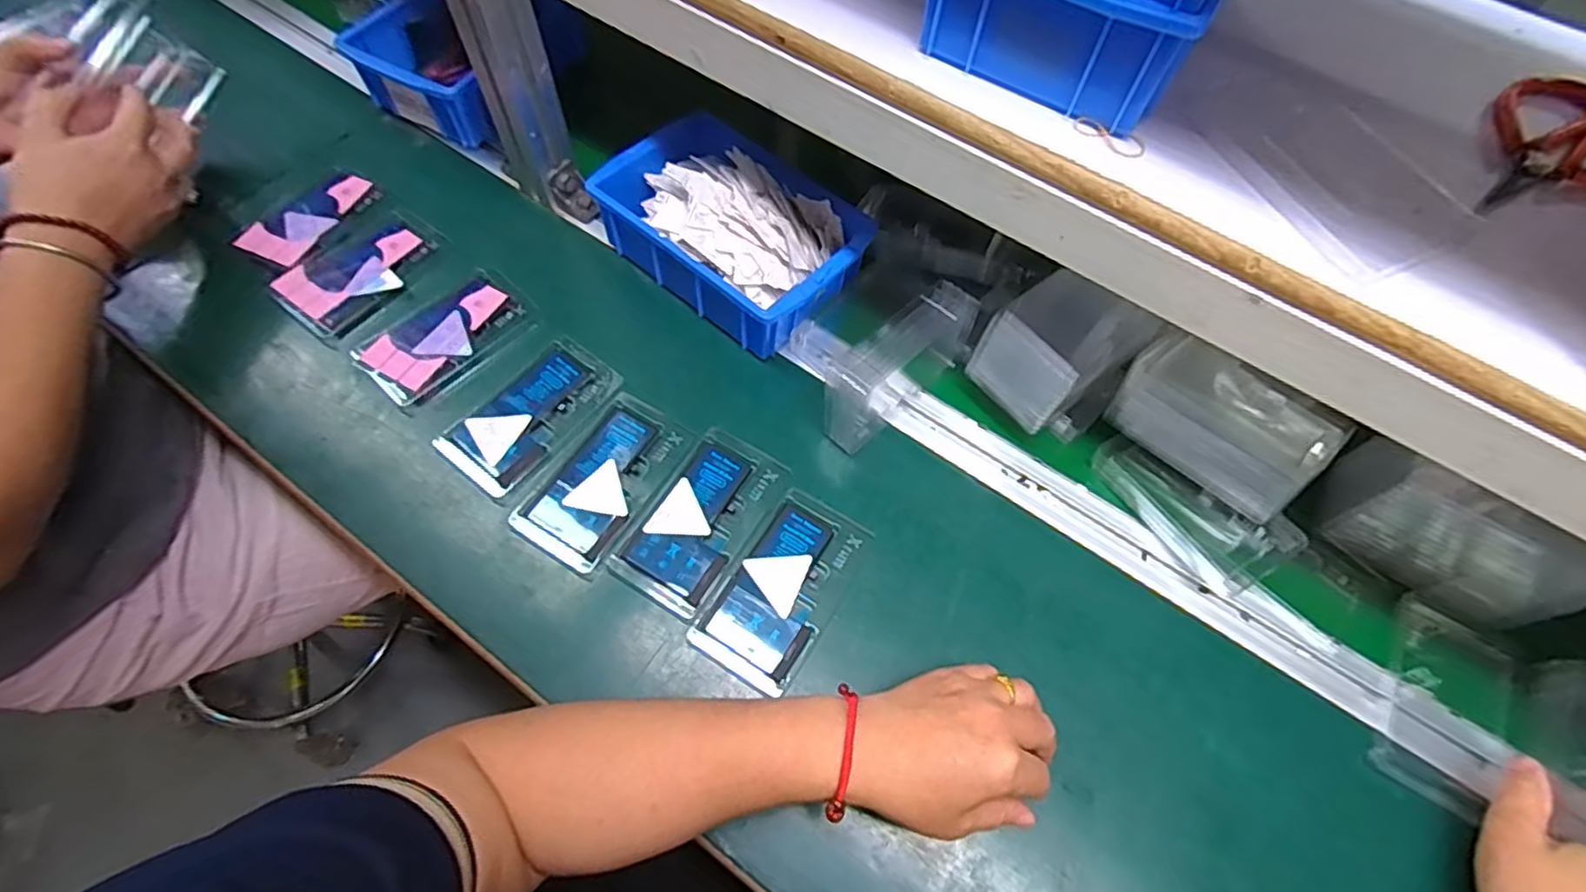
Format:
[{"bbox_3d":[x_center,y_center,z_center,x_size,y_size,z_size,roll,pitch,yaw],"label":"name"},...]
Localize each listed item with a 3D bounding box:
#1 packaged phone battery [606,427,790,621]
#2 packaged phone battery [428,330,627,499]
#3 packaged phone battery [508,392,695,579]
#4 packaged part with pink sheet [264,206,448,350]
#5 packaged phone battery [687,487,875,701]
[{"bbox_3d":[-0.064,0.050,0.482,0.072,0.009,0.127,29,64,12],"label":"packaged phone battery"},{"bbox_3d":[-0.194,-0.025,0.515,0.070,0.012,0.128,35,66,14],"label":"packaged phone battery"},{"bbox_3d":[-0.135,0.024,0.494,0.073,0.008,0.126,29,64,12],"label":"packaged phone battery"},{"bbox_3d":[-0.356,-0.145,0.569,0.078,0.016,0.126,30,64,12],"label":"packaged part with pink sheet"},{"bbox_3d":[-0.005,0.094,0.461,0.071,0.008,0.125,30,64,12],"label":"packaged phone battery"}]

